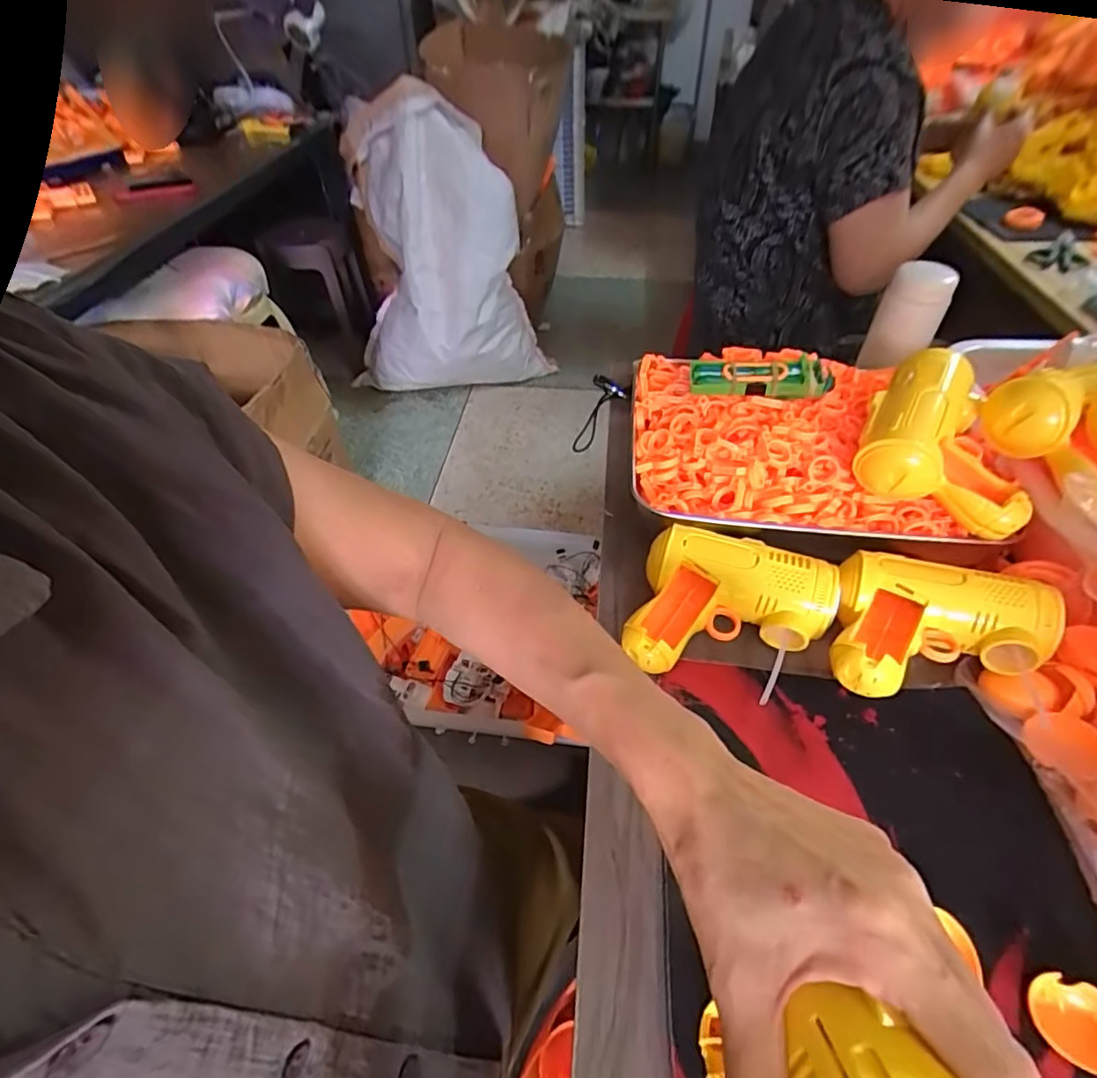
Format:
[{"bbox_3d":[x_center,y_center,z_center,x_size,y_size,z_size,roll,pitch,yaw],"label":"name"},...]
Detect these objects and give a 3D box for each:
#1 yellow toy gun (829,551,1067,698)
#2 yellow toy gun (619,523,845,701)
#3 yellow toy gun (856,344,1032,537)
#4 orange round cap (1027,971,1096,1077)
[{"bbox_3d":[0.263,0.063,0.392,0.131,0.043,0.108,13,48,14],"label":"yellow toy gun"},{"bbox_3d":[0.133,0.050,0.422,0.136,0.045,0.116,15,48,15],"label":"yellow toy gun"},{"bbox_3d":[0.313,-0.077,0.456,0.120,0.073,0.124,24,51,22],"label":"yellow toy gun"},{"bbox_3d":[0.253,0.231,0.277,0.039,0.009,0.034,15,48,15],"label":"orange round cap"}]

